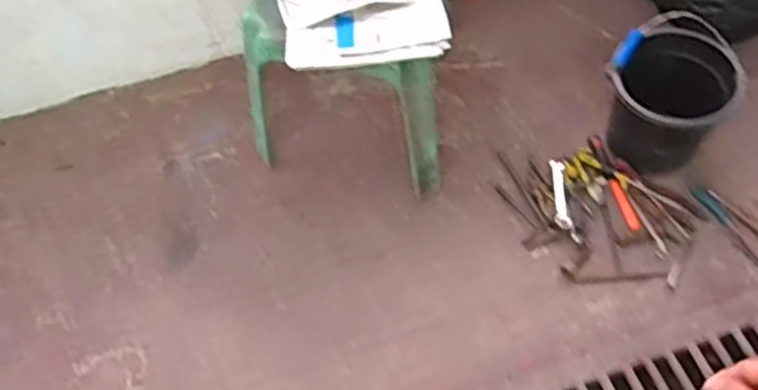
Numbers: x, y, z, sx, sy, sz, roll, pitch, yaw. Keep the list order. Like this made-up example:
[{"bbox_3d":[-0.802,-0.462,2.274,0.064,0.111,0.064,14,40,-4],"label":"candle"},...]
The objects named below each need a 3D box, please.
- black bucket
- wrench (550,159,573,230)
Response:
[{"bbox_3d":[0.618,-0.209,1.515,0.249,0.264,0.206,31,66,17],"label":"black bucket"},{"bbox_3d":[0.404,-0.003,1.563,0.033,0.009,0.171,-1,62,3],"label":"wrench"}]

